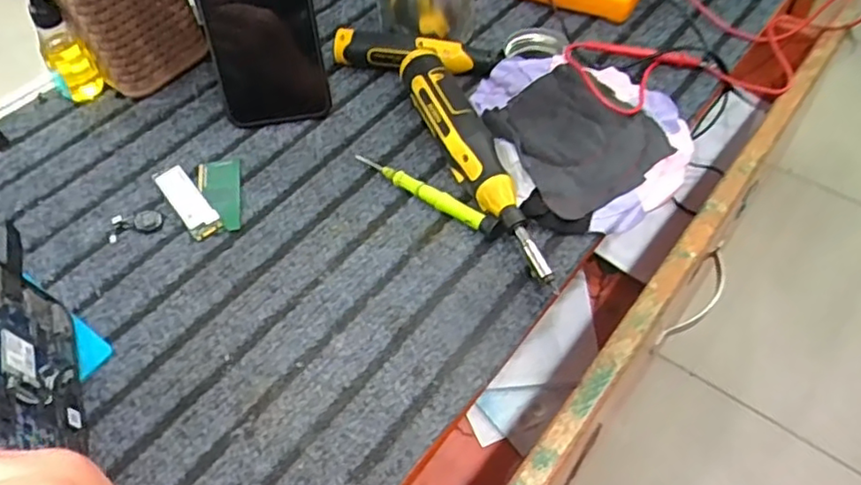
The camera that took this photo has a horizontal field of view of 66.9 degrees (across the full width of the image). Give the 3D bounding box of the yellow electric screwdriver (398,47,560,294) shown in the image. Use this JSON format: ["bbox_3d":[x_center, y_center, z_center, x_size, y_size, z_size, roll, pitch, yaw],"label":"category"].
[{"bbox_3d":[0.033,-0.062,0.458,0.036,0.037,0.218,-21,53,-13],"label":"yellow electric screwdriver"}]

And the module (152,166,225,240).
[{"bbox_3d":[-0.174,-0.031,0.465,0.022,0.005,0.079,-33,57,-21],"label":"module"}]

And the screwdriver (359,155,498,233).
[{"bbox_3d":[-0.005,-0.037,0.457,0.122,0.012,0.012,30,59,24],"label":"screwdriver"}]

